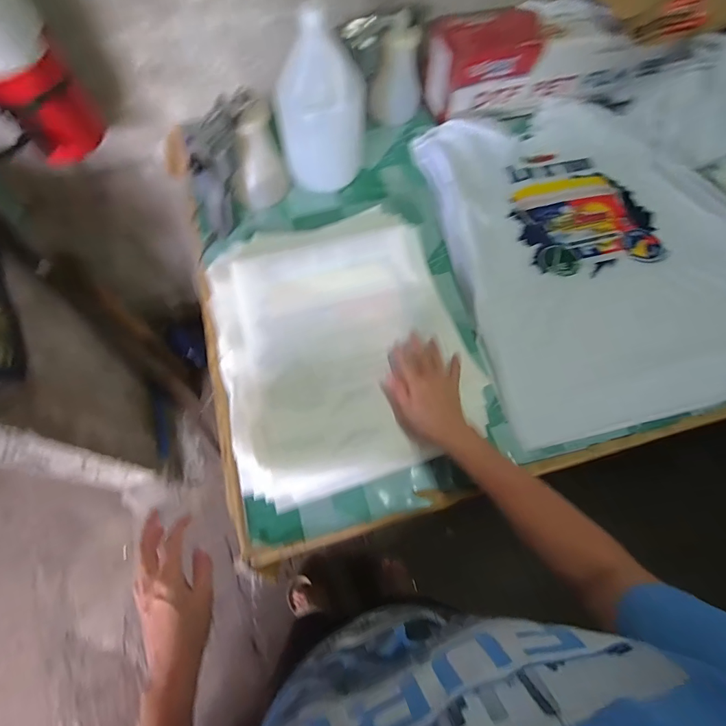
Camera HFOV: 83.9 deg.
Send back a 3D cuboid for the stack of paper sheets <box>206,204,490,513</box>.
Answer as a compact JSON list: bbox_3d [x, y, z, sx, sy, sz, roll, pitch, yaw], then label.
[{"bbox_3d":[-0.043,-0.041,0.648,0.379,0.045,0.454,-17,68,-7],"label":"stack of paper sheets"}]

